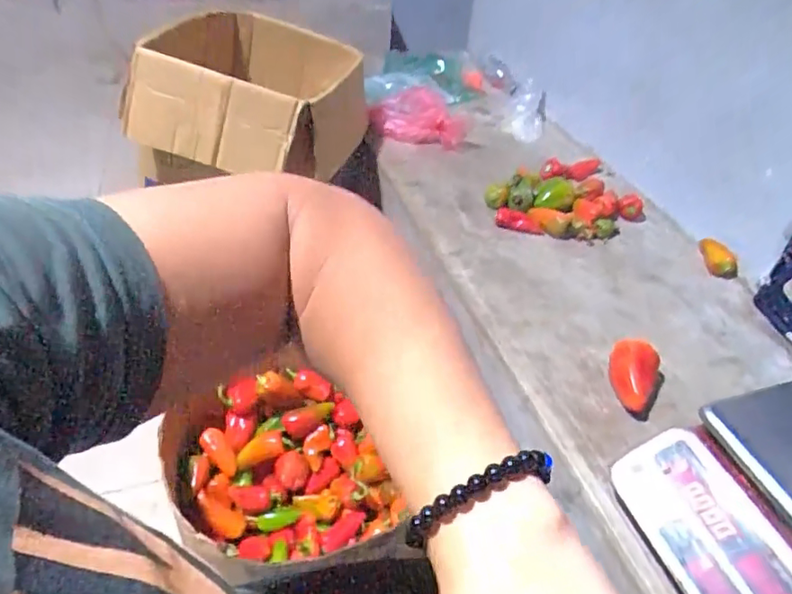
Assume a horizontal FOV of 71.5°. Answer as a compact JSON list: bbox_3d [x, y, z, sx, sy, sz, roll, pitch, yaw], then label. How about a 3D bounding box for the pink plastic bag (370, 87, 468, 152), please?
[{"bbox_3d":[0.040,-0.354,1.071,0.203,0.097,0.084,12,42,7],"label":"pink plastic bag"}]

